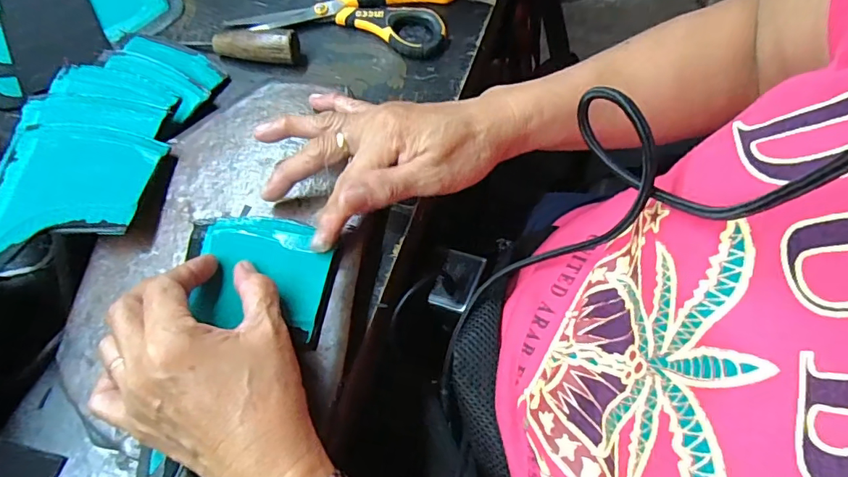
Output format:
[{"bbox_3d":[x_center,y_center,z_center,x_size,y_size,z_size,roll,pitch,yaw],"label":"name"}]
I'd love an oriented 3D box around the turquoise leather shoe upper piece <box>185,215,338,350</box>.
[{"bbox_3d":[-0.105,0.019,0.304,0.096,0.008,0.075,11,67,3],"label":"turquoise leather shoe upper piece"}]

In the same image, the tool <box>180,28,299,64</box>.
[{"bbox_3d":[-0.154,-0.161,0.396,0.100,0.025,0.022,7,67,2],"label":"tool"}]

